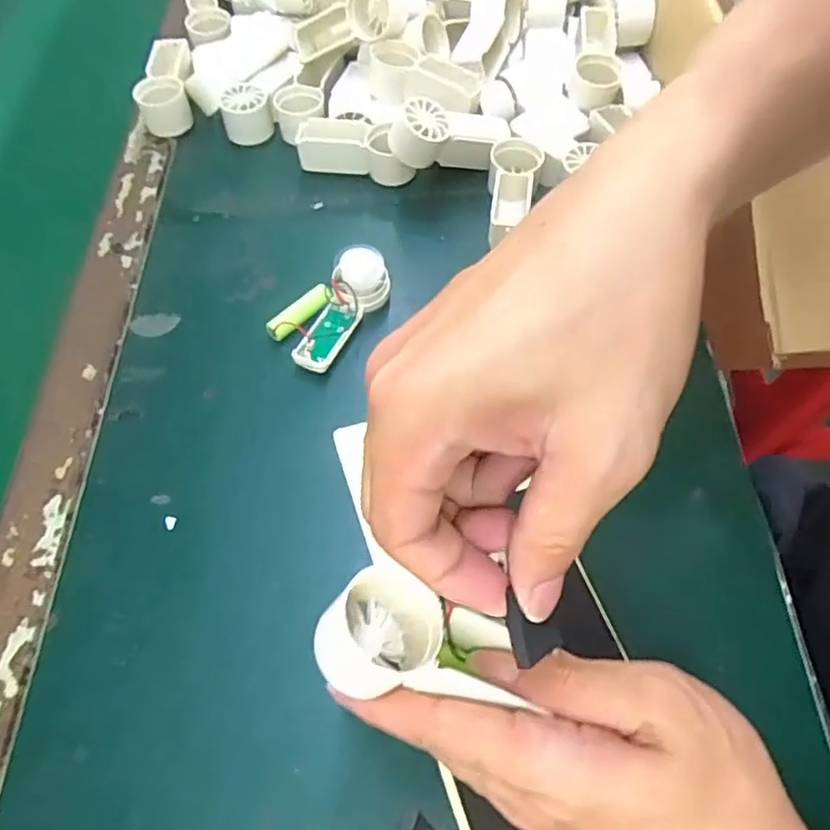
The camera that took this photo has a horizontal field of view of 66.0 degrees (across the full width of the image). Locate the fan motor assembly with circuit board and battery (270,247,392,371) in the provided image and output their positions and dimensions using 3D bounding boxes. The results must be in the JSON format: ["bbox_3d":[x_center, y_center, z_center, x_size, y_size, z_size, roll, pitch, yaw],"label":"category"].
[{"bbox_3d":[-0.055,-0.073,0.427,0.048,0.034,0.093,29,64,15],"label":"fan motor assembly with circuit board and battery"}]

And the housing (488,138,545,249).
[{"bbox_3d":[0.073,-0.169,0.480,0.044,0.038,0.091,8,60,5],"label":"housing"}]

